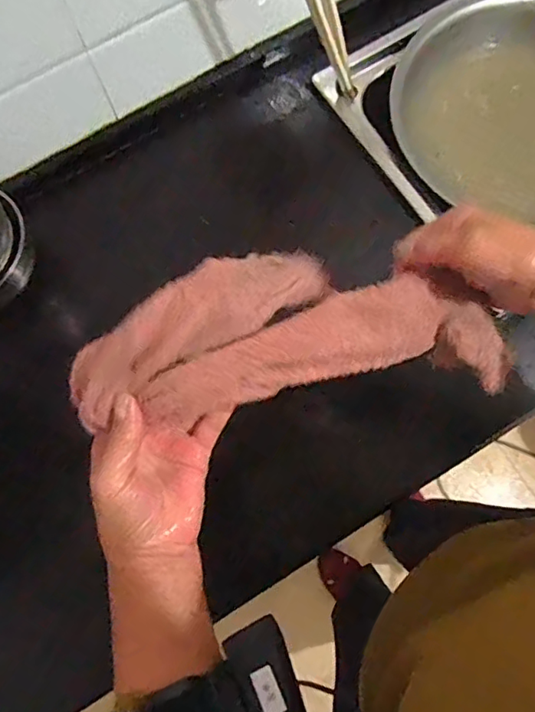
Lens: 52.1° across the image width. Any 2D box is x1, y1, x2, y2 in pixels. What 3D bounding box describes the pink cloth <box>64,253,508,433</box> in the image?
[{"bbox_3d":[0.022,-0.024,0.395,0.305,0.077,0.118,-6,74,-16],"label":"pink cloth"}]

